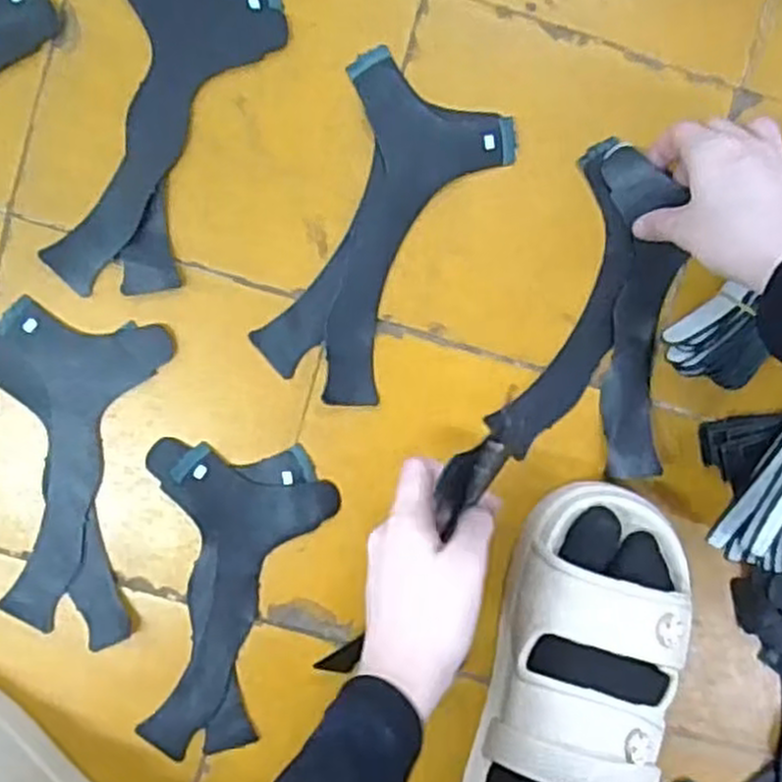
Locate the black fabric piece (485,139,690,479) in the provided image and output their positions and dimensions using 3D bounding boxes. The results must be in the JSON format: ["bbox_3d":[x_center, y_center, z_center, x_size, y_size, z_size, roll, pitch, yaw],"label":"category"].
[{"bbox_3d":[0.126,-0.050,0.482,0.095,0.014,0.195,7,94,-4],"label":"black fabric piece"}]

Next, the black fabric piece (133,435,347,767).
[{"bbox_3d":[-0.097,0.133,0.500,0.110,0.006,0.196,4,95,-3],"label":"black fabric piece"}]

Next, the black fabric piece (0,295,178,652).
[{"bbox_3d":[-0.204,0.053,0.485,0.106,0.004,0.200,10,94,-4],"label":"black fabric piece"}]

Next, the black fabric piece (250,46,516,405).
[{"bbox_3d":[-0.012,-0.095,0.481,0.099,0.004,0.195,27,93,-5],"label":"black fabric piece"}]

